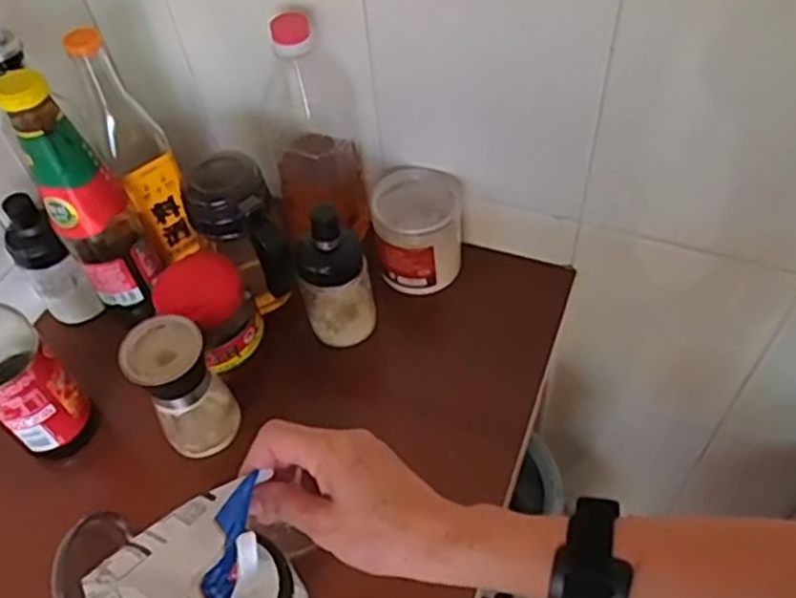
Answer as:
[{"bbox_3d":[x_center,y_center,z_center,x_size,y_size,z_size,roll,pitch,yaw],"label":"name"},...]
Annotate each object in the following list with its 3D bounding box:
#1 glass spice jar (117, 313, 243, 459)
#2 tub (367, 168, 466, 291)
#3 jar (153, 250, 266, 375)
[{"bbox_3d":[-0.175,0.074,0.591,0.061,0.121,0.060,-2,53,3],"label":"glass spice jar"},{"bbox_3d":[0.019,-0.068,0.715,0.085,0.083,0.088,-2,53,3],"label":"tub"},{"bbox_3d":[-0.161,0.013,0.631,0.070,0.081,0.068,-2,53,3],"label":"jar"}]

